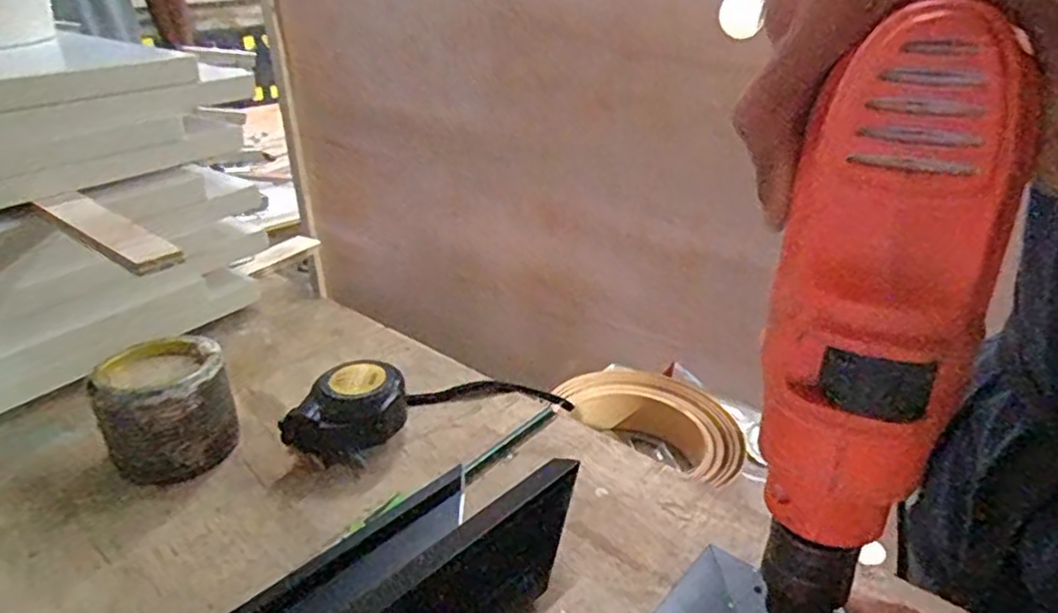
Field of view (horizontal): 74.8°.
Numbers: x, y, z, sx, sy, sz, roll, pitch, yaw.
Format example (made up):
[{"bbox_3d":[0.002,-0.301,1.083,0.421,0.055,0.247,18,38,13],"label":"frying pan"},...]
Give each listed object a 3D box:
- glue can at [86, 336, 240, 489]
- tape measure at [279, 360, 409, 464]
[{"bbox_3d":[-0.219,0.062,0.419,0.069,0.060,0.066,0,28,0],"label":"glue can"},{"bbox_3d":[-0.108,0.068,0.429,0.058,0.041,0.070,9,30,16],"label":"tape measure"}]

